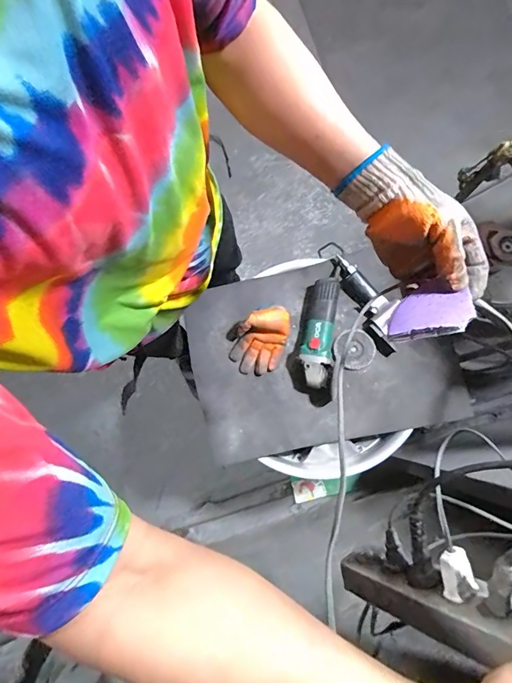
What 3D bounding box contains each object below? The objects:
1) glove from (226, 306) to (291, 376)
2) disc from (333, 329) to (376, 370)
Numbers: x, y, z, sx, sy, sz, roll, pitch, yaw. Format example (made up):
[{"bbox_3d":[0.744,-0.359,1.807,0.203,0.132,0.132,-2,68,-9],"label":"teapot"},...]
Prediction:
[{"bbox_3d":[0.011,0.000,0.889,0.147,0.073,0.132,-17,79,-3],"label":"glove"},{"bbox_3d":[0.228,0.019,0.917,0.091,0.021,0.092,0,78,0],"label":"disc"}]

